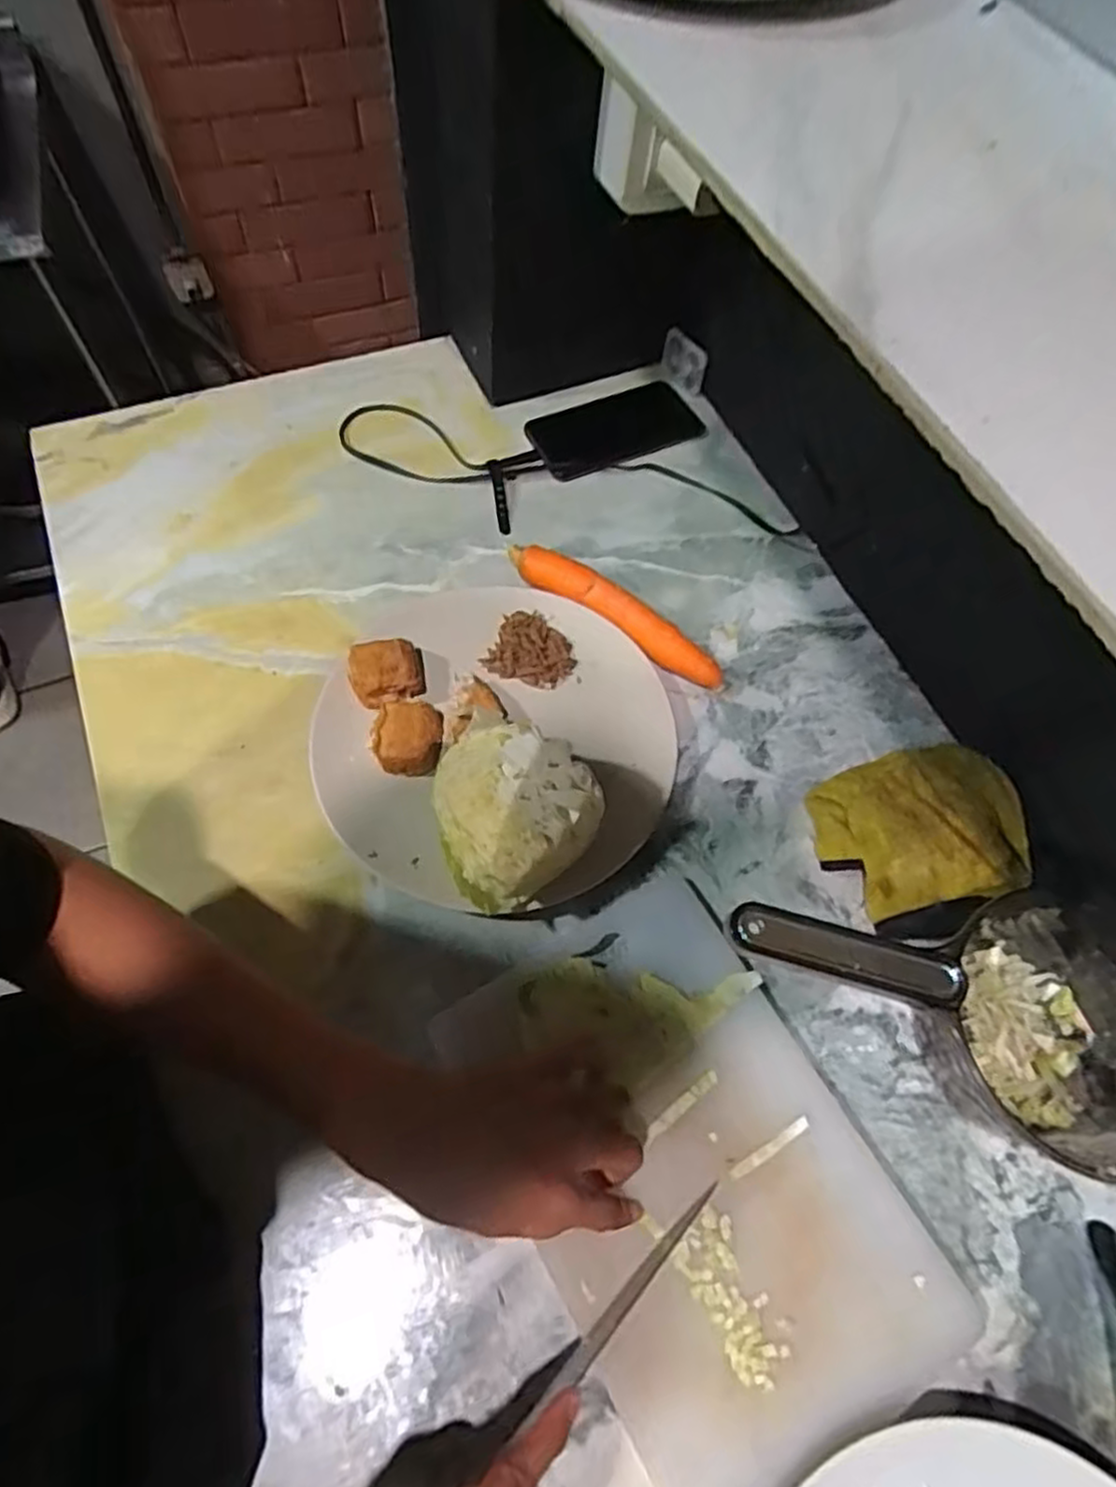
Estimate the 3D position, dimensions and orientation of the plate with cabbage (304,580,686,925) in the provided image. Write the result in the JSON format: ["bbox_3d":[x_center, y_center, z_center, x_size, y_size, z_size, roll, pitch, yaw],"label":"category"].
[{"bbox_3d":[-0.045,-0.023,0.510,0.244,0.081,0.231,1,64,-2],"label":"plate with cabbage"}]

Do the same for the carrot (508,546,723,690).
[{"bbox_3d":[0.045,-0.100,0.582,0.187,0.028,0.034,32,67,12],"label":"carrot"}]

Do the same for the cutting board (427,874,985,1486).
[{"bbox_3d":[0.075,0.241,0.428,0.187,0.014,0.286,-27,68,-15],"label":"cutting board"}]

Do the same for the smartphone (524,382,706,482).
[{"bbox_3d":[0.051,-0.289,0.680,0.151,0.008,0.079,-23,67,-14],"label":"smartphone"}]

